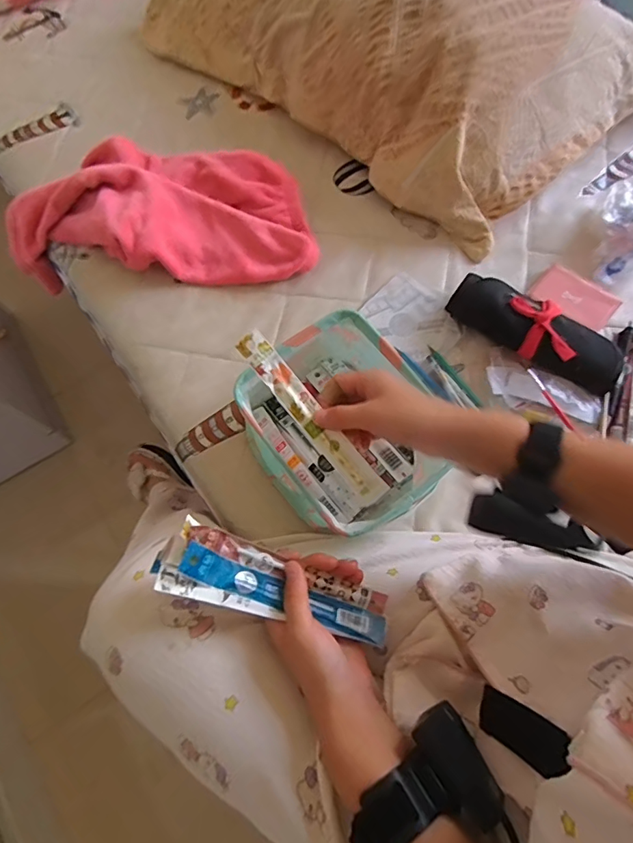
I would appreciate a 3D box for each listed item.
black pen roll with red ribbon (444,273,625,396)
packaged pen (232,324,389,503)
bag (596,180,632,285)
[{"bbox_3d":[0.269,-0.112,0.606,0.215,0.045,0.074,35,76,13],"label":"black pen roll with red ribbon"},{"bbox_3d":[-0.003,-0.004,0.425,0.024,0.007,0.176,-39,88,-11],"label":"packaged pen"},{"bbox_3d":[0.422,-0.246,0.654,0.105,0.051,0.147,8,71,5],"label":"bag"}]

